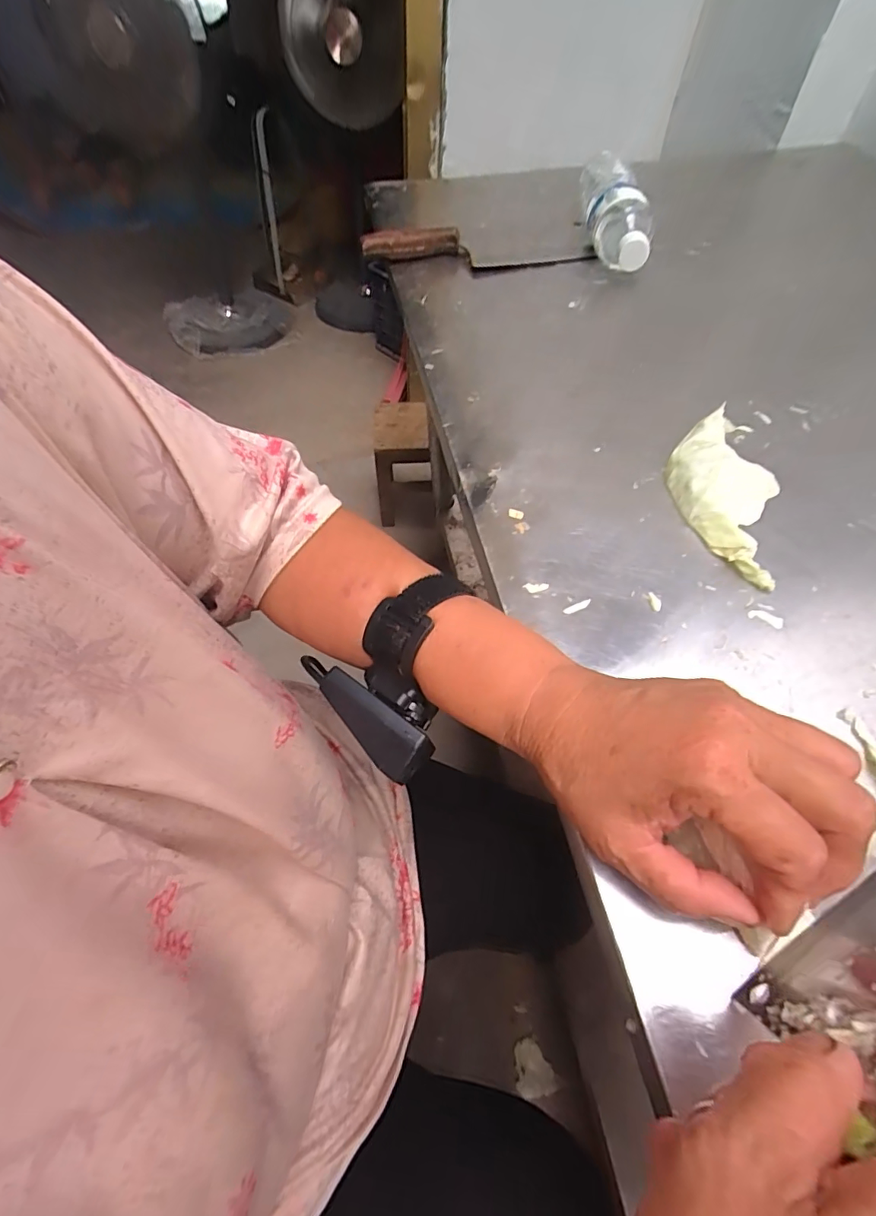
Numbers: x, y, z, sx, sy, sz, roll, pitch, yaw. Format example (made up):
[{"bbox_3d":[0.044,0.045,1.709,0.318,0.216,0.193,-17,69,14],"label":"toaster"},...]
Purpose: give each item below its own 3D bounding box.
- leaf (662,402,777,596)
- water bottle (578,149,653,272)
[{"bbox_3d":[0.203,-0.094,0.364,0.064,0.026,0.172,13,55,8],"label":"leaf"},{"bbox_3d":[0.219,-0.494,0.632,0.072,0.064,0.260,5,55,2],"label":"water bottle"}]

